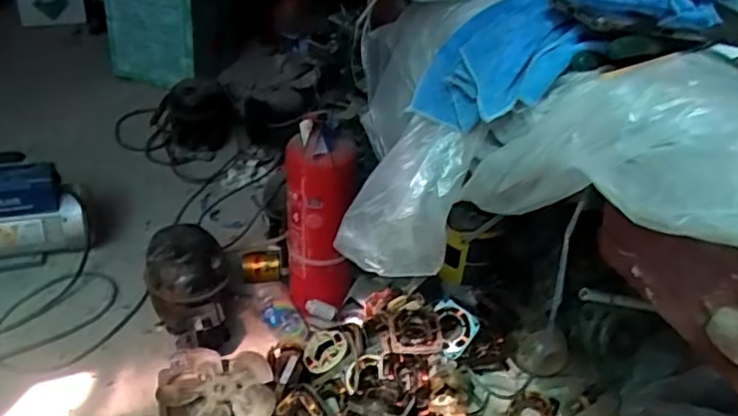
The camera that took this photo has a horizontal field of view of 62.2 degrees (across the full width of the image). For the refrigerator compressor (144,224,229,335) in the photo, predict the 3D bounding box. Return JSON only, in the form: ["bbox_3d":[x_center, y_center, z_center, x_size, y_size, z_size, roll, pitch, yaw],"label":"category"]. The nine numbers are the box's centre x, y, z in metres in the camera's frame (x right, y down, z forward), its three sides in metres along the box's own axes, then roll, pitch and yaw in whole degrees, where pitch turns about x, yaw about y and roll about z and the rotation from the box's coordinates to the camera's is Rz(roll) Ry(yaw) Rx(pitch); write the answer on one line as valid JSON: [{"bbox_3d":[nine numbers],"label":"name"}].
[{"bbox_3d":[-0.334,0.161,1.140,0.143,0.175,0.176,-9,36,-20],"label":"refrigerator compressor"}]

